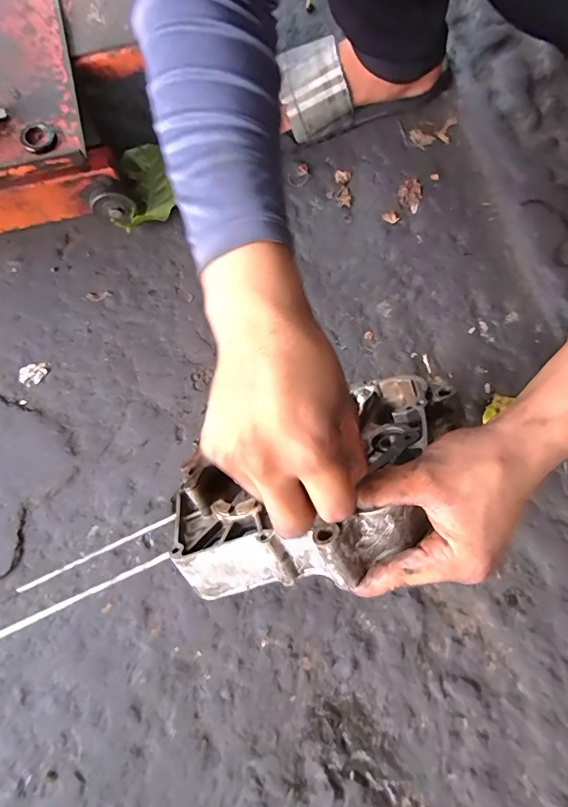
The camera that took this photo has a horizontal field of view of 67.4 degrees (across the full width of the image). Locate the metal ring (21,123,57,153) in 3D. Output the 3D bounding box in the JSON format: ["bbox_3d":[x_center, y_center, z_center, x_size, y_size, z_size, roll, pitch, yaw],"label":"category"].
[{"bbox_3d":[-0.201,-0.217,0.347,0.025,0.005,0.029,-30,79,-6],"label":"metal ring"}]

